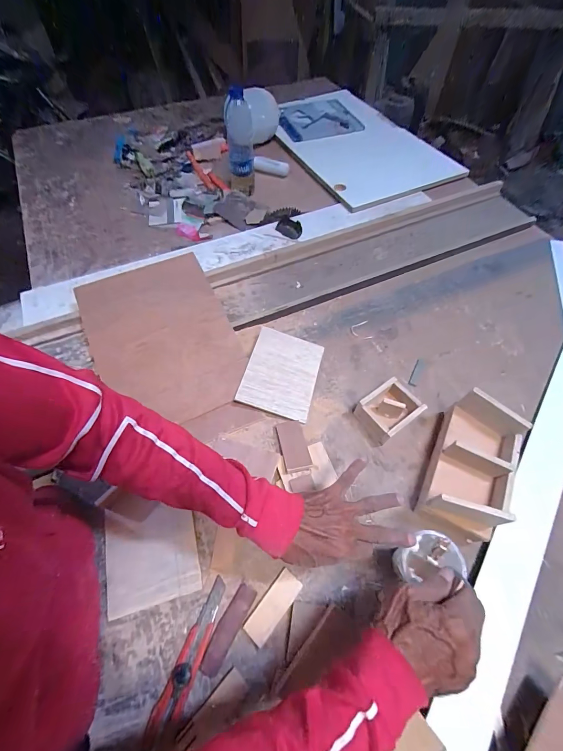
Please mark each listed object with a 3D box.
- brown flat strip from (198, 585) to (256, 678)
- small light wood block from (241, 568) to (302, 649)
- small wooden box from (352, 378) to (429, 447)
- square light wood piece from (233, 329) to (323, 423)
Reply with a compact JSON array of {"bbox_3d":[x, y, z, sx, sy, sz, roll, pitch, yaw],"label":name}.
[{"bbox_3d":[-0.070,0.330,0.421,0.028,0.011,0.101,27,61,15],"label":"brown flat strip"},{"bbox_3d":[-0.012,0.304,0.424,0.032,0.004,0.088,36,64,19],"label":"small light wood block"},{"bbox_3d":[0.182,0.062,0.554,0.100,0.048,0.079,-33,63,-17],"label":"small wooden box"},{"bbox_3d":[0.002,-0.007,0.607,0.129,0.012,0.173,18,62,-1],"label":"square light wood piece"}]

